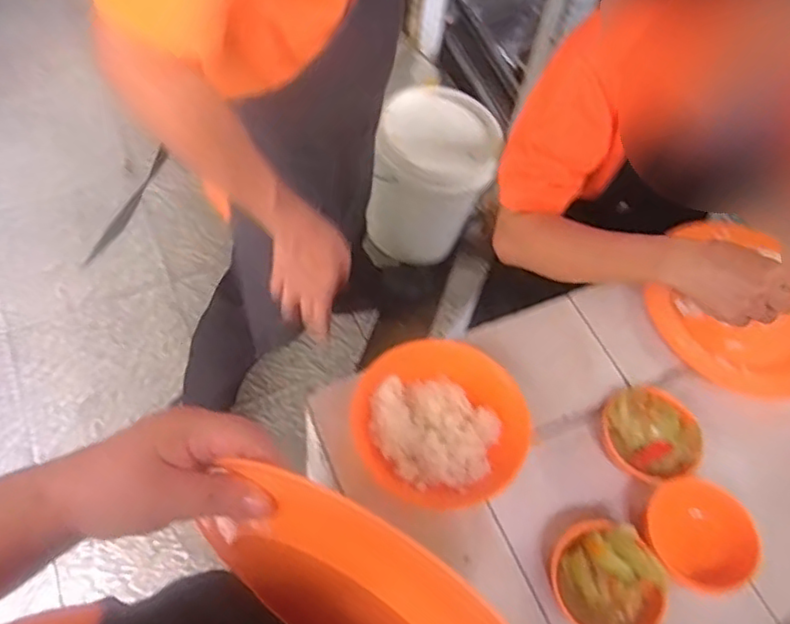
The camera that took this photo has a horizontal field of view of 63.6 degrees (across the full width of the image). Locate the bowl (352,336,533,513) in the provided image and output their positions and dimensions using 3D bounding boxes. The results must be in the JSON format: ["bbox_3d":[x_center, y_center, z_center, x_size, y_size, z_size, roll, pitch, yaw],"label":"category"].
[{"bbox_3d":[0.044,0.109,0.632,0.172,0.069,0.161,21,59,8],"label":"bowl"}]

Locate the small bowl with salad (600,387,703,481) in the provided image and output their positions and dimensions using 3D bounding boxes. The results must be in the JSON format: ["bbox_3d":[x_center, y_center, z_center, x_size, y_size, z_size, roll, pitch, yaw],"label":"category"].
[{"bbox_3d":[0.275,0.131,0.686,0.090,0.041,0.101,-10,60,-10],"label":"small bowl with salad"}]

